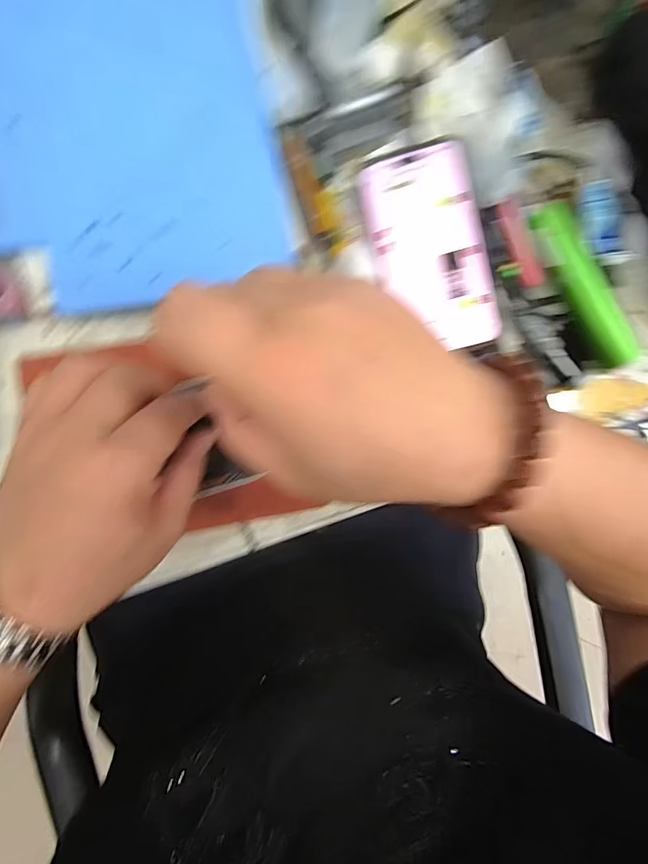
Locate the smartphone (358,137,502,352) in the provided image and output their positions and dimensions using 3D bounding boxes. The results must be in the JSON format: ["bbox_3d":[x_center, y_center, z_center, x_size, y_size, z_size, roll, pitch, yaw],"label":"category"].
[{"bbox_3d":[0.082,-0.143,0.331,0.084,0.006,0.157,-12,92,8],"label":"smartphone"}]

